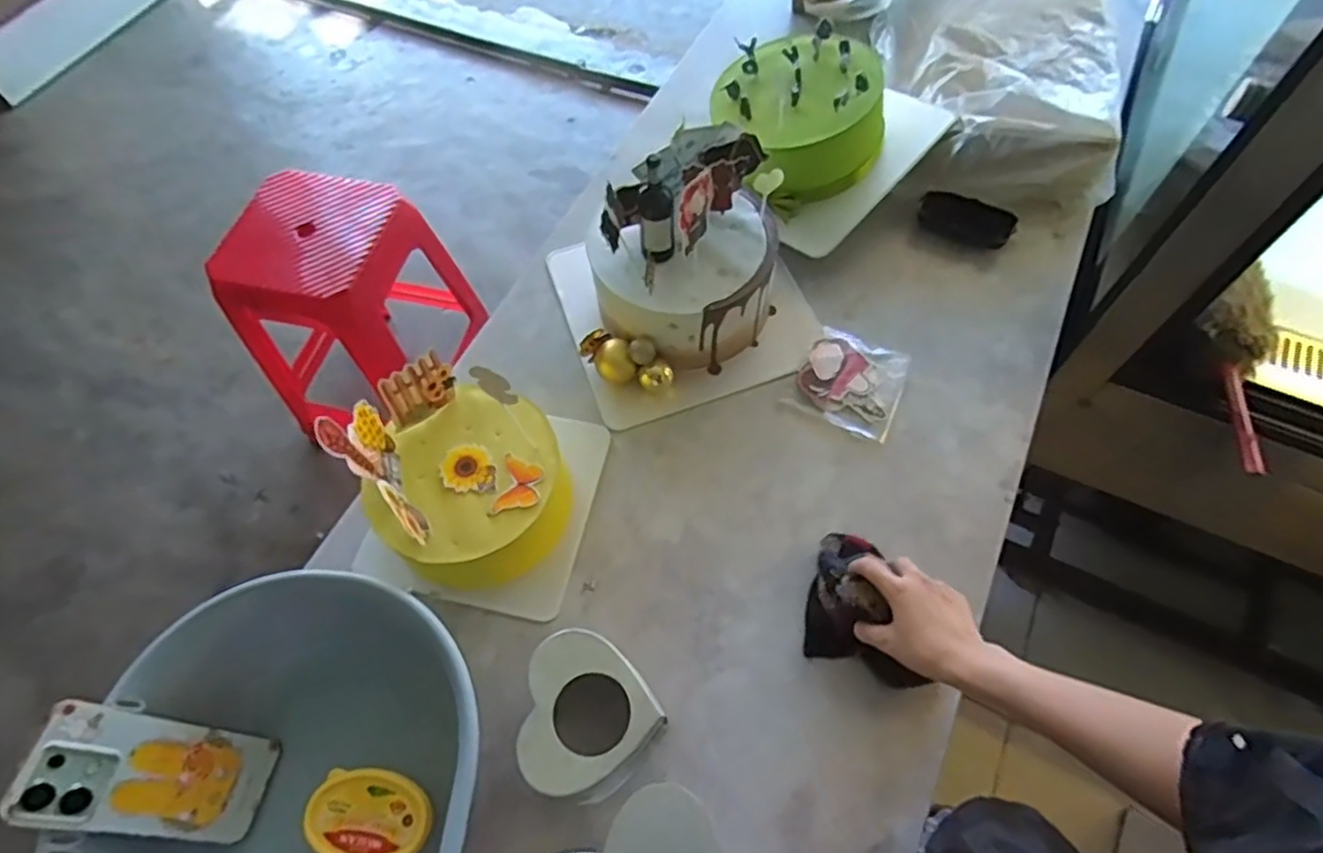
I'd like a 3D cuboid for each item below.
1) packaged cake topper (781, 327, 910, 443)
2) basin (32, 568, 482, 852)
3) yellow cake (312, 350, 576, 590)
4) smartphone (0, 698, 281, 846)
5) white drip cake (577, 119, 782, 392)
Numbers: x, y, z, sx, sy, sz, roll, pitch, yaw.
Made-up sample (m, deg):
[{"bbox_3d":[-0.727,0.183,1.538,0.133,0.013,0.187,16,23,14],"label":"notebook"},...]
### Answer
[{"bbox_3d":[0.202,-0.047,0.727,0.105,0.015,0.111,27,67,16],"label":"packaged cake topper"},{"bbox_3d":[-0.271,0.277,0.506,0.277,0.136,0.295,-1,62,2],"label":"basin"},{"bbox_3d":[-0.179,0.034,0.611,0.163,0.166,0.156,-1,62,2],"label":"yellow cake"},{"bbox_3d":[-0.377,0.263,0.513,0.012,0.161,0.077,-13,52,36],"label":"smartphone"},{"bbox_3d":[0.021,-0.168,0.706,0.194,0.187,0.199,-1,62,2],"label":"white drip cake"}]

